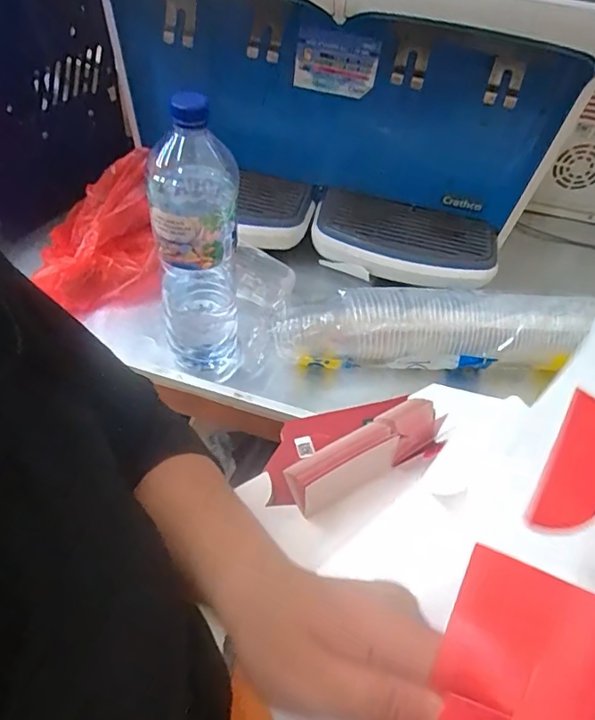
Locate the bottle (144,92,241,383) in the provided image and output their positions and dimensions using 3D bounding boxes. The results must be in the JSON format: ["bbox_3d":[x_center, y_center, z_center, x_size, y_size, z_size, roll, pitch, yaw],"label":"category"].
[{"bbox_3d":[-0.104,-0.107,0.564,0.084,0.300,0.102,-4,54,-9],"label":"bottle"}]

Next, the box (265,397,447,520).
[{"bbox_3d":[0.049,0.092,0.554,0.189,0.092,0.123,-21,58,-20],"label":"box"}]

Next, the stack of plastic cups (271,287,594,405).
[{"bbox_3d":[0.173,-0.030,0.670,0.387,0.089,0.099,7,53,-1],"label":"stack of plastic cups"}]

